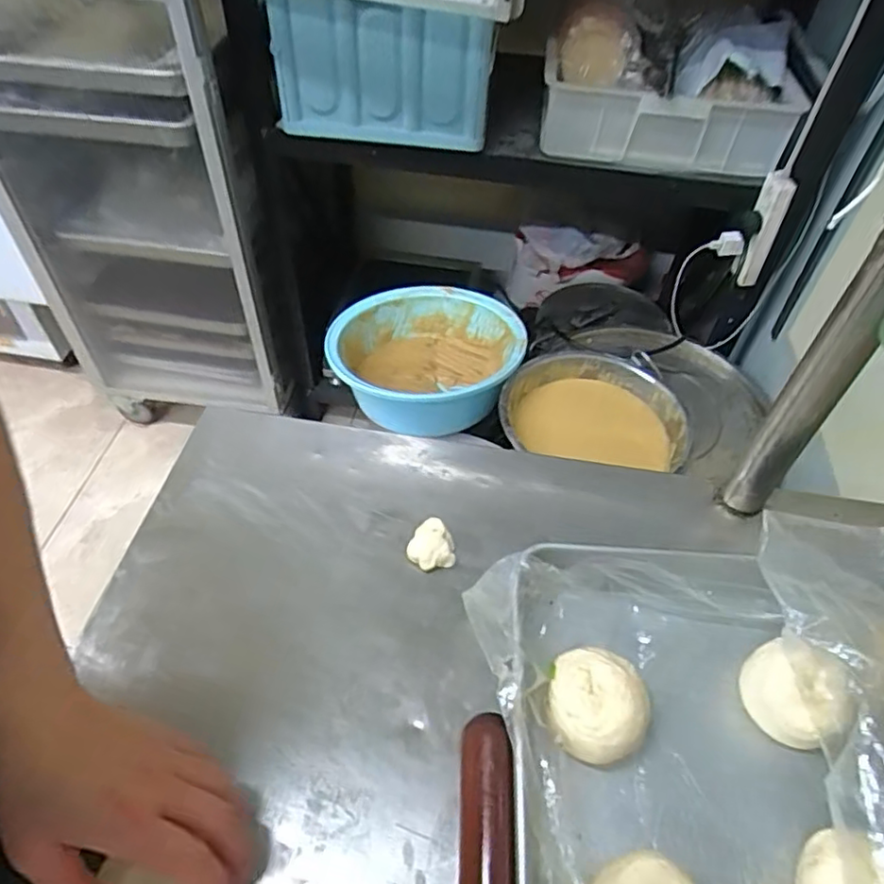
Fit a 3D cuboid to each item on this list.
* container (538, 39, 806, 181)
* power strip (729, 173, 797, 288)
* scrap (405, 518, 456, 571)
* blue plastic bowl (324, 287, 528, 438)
[{"bbox_3d":[0.365,-0.521,1.057,0.413,0.143,0.064,15,52,8],"label":"container"},{"bbox_3d":[0.550,-0.359,1.087,0.057,0.196,0.046,27,54,18],"label":"power strip"},{"bbox_3d":[-0.011,0.086,0.522,0.038,0.020,0.038,2,51,-2],"label":"scrap"},{"bbox_3d":[-0.032,-0.170,1.213,0.352,0.177,0.342,2,51,-2],"label":"blue plastic bowl"}]

